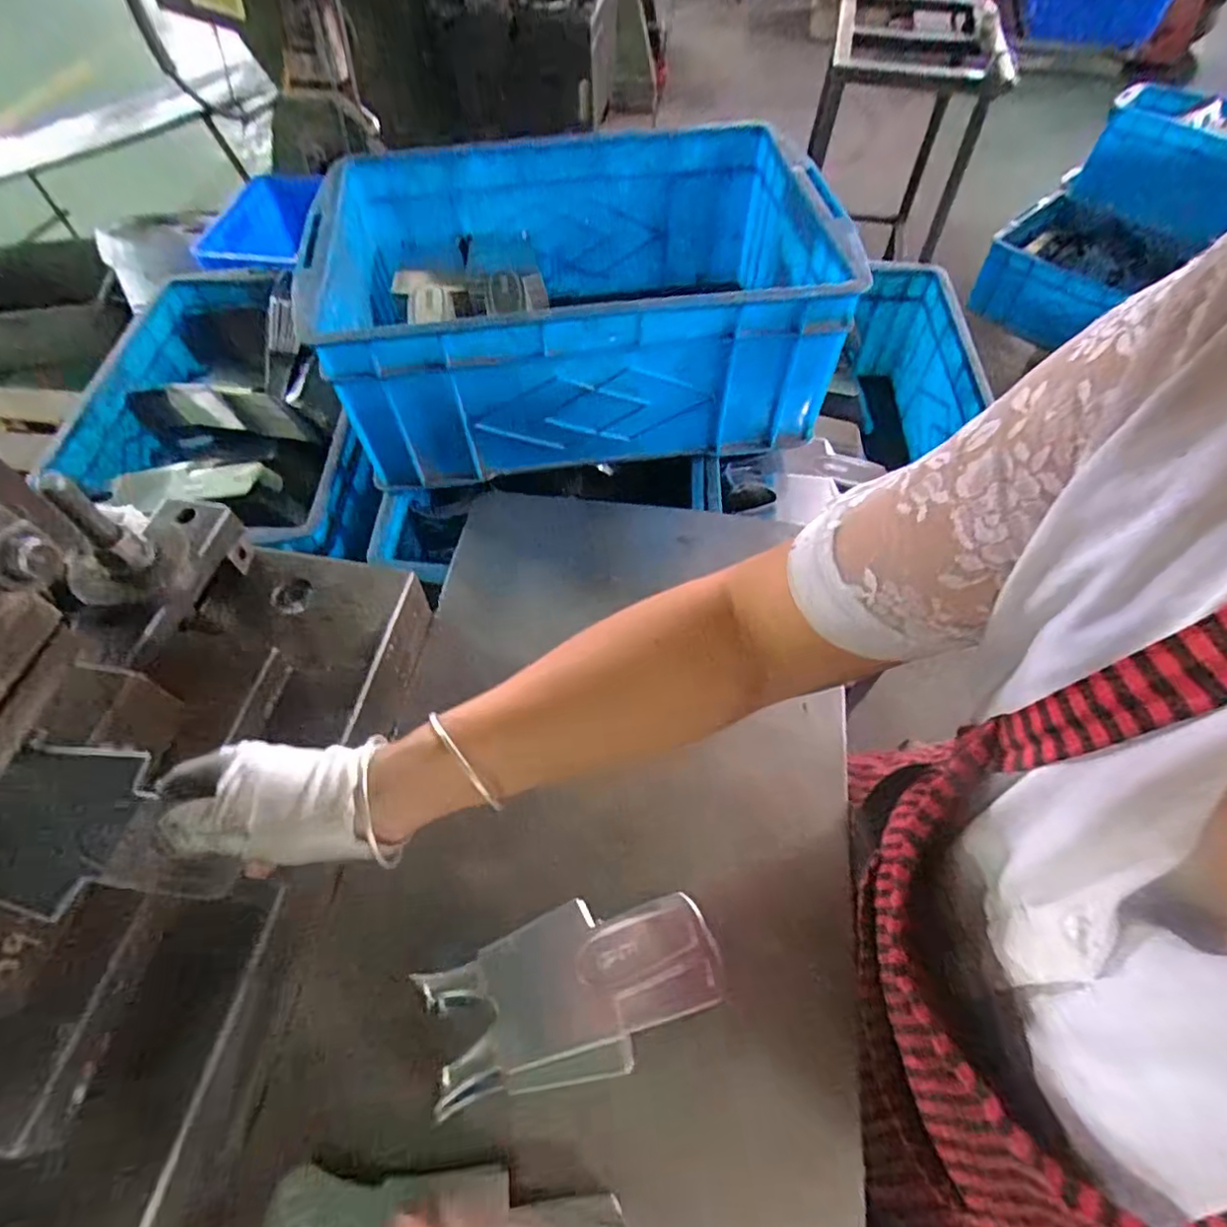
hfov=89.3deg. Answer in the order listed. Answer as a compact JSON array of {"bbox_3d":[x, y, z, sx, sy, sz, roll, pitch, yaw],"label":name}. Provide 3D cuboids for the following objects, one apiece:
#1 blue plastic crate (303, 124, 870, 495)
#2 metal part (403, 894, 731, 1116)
[{"bbox_3d":[-0.037,-0.312,0.617,0.432,0.164,0.300,-7,58,-4],"label":"blue plastic crate"},{"bbox_3d":[-0.020,0.229,0.380,0.171,0.045,0.085,-15,59,-9],"label":"metal part"}]

